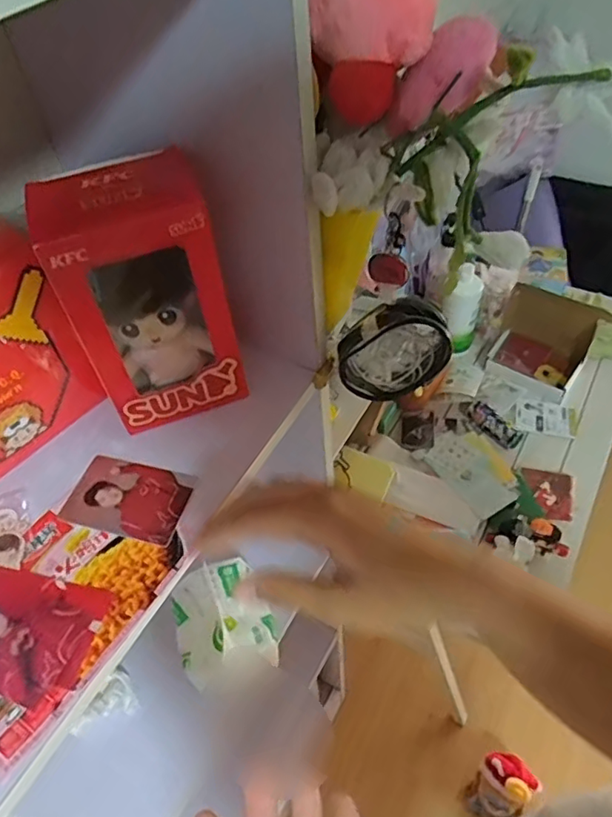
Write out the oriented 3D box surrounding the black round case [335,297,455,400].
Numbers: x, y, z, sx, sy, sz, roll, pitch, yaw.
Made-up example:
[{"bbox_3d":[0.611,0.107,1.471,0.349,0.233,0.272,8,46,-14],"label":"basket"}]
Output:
[{"bbox_3d":[0.072,-0.049,0.472,0.092,0.098,0.025,-1,49,5],"label":"black round case"}]

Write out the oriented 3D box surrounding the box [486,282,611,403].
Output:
[{"bbox_3d":[0.406,-0.112,0.972,0.164,0.145,0.104,21,54,22],"label":"box"}]

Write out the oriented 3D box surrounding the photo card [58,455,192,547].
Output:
[{"bbox_3d":[-0.133,0.066,0.424,0.090,0.004,0.058,11,51,15],"label":"photo card"}]

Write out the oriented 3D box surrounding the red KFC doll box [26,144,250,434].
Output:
[{"bbox_3d":[-0.112,-0.080,0.420,0.110,0.177,0.082,-15,49,-7],"label":"red KFC doll box"}]

